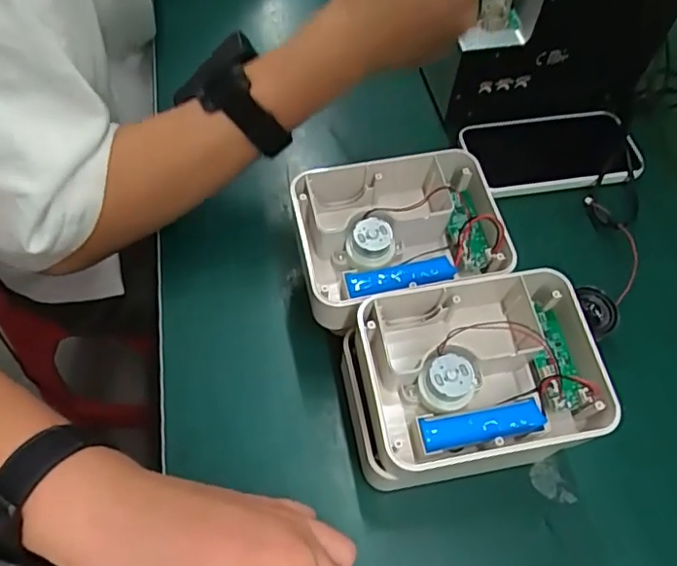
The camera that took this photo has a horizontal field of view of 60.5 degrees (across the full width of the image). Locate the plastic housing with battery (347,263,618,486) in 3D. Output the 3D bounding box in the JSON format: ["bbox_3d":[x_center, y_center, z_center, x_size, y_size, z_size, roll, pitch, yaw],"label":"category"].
[{"bbox_3d":[0.084,0.051,0.330,0.137,0.048,0.099,-6,59,-7],"label":"plastic housing with battery"}]

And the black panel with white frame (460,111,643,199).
[{"bbox_3d":[0.184,-0.114,0.501,0.139,0.016,0.078,-9,53,-5],"label":"black panel with white frame"}]

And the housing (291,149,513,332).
[{"bbox_3d":[0.040,-0.024,0.377,0.136,0.049,0.111,-10,59,-9],"label":"housing"}]

